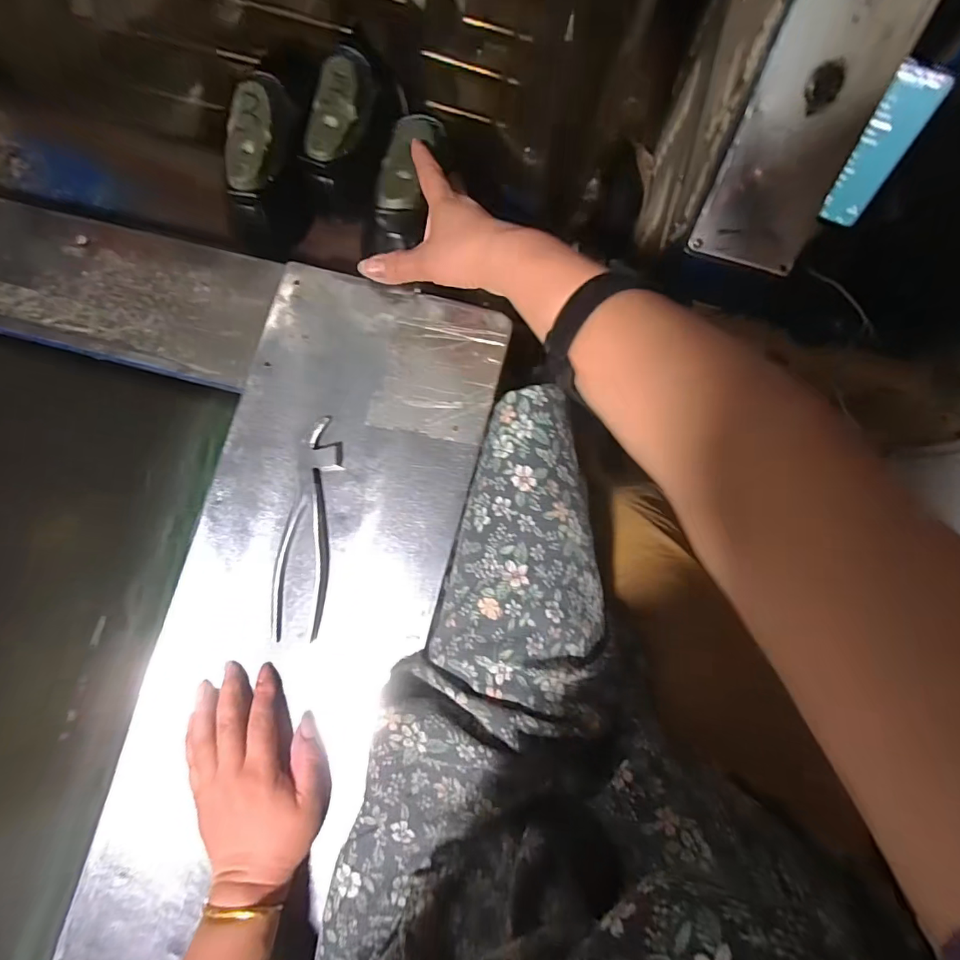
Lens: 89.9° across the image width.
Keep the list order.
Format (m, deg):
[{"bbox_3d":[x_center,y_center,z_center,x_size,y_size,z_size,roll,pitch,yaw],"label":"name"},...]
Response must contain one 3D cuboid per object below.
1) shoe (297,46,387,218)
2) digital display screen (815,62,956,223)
[{"bbox_3d":[-0.135,-0.348,0.494,0.061,0.060,0.155,9,81,4],"label":"shoe"},{"bbox_3d":[0.461,-0.380,0.556,0.051,0.154,0.008,35,50,21],"label":"digital display screen"}]

